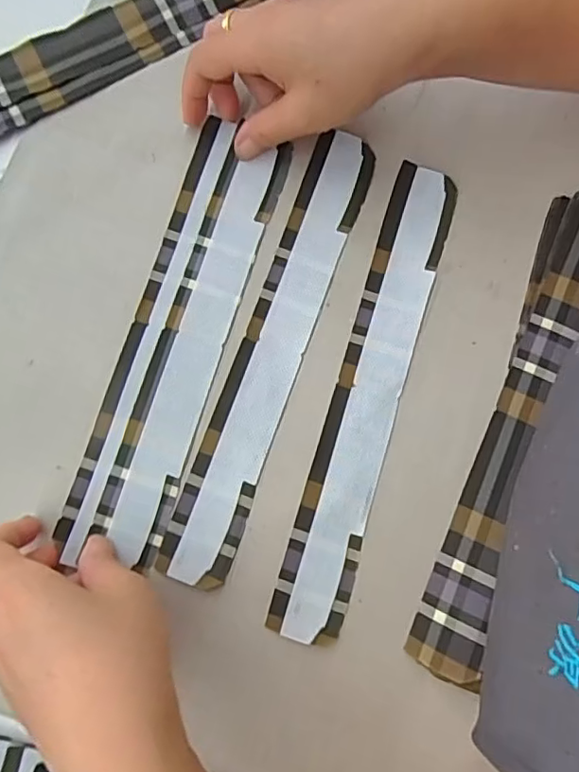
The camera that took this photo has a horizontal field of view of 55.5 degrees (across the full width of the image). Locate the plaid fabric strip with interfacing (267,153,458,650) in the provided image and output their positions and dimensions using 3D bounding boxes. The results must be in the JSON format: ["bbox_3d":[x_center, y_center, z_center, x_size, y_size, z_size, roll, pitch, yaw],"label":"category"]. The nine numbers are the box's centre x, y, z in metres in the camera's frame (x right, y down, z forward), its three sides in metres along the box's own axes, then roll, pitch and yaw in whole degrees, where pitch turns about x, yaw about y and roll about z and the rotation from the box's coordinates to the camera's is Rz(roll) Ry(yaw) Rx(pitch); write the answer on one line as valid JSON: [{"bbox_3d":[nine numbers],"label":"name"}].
[{"bbox_3d":[0.043,0.002,0.295,0.036,0.007,0.258,16,80,5],"label":"plaid fabric strip with interfacing"}]

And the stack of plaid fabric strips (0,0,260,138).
[{"bbox_3d":[-0.098,-0.219,0.337,0.262,0.012,0.050,-30,82,-7],"label":"stack of plaid fabric strips"}]

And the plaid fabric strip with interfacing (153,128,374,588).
[{"bbox_3d":[-0.009,-0.022,0.301,0.037,0.008,0.257,19,80,5],"label":"plaid fabric strip with interfacing"}]

